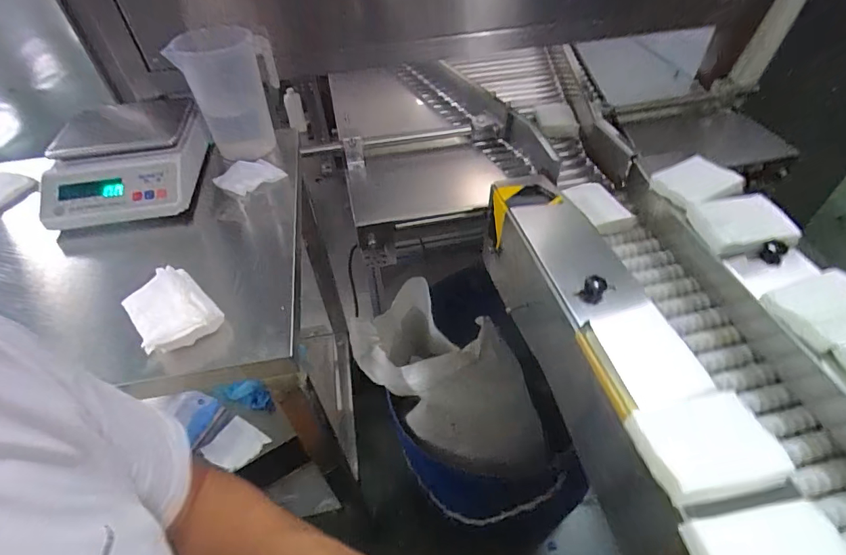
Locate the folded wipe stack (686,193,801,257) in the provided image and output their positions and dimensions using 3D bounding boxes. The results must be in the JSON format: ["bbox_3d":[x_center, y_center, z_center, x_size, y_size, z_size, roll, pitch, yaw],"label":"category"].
[{"bbox_3d":[0.391,-0.067,0.534,0.096,0.030,0.081,-8,48,-4],"label":"folded wipe stack"}]

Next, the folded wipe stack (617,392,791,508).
[{"bbox_3d":[0.227,0.132,0.350,0.100,0.016,0.078,-10,48,-6],"label":"folded wipe stack"}]

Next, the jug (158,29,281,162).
[{"bbox_3d":[-0.285,-0.280,0.673,0.124,0.170,0.115,-12,48,-8],"label":"jug"}]

